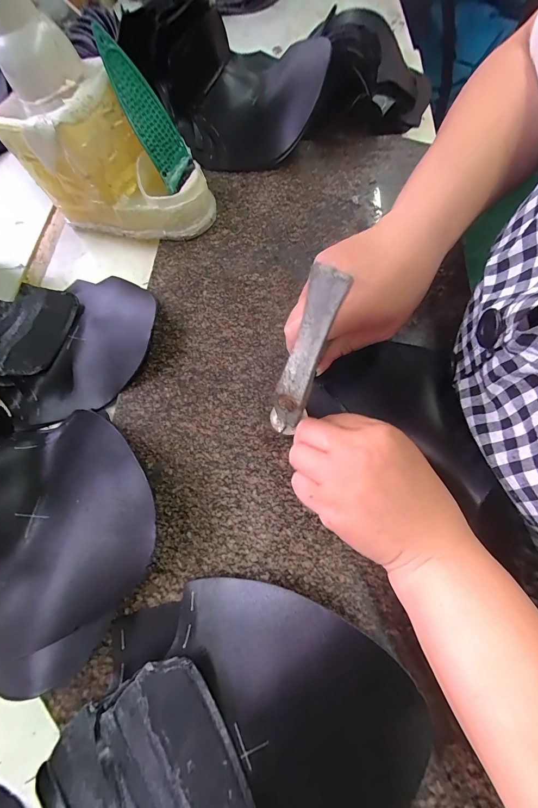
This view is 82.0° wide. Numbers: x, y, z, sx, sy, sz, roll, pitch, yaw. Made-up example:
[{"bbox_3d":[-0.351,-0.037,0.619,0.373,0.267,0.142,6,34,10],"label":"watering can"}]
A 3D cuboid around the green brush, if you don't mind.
[{"bbox_3d":[-0.120,-0.288,0.309,0.041,0.119,0.016,-44,41,-13],"label":"green brush"}]

